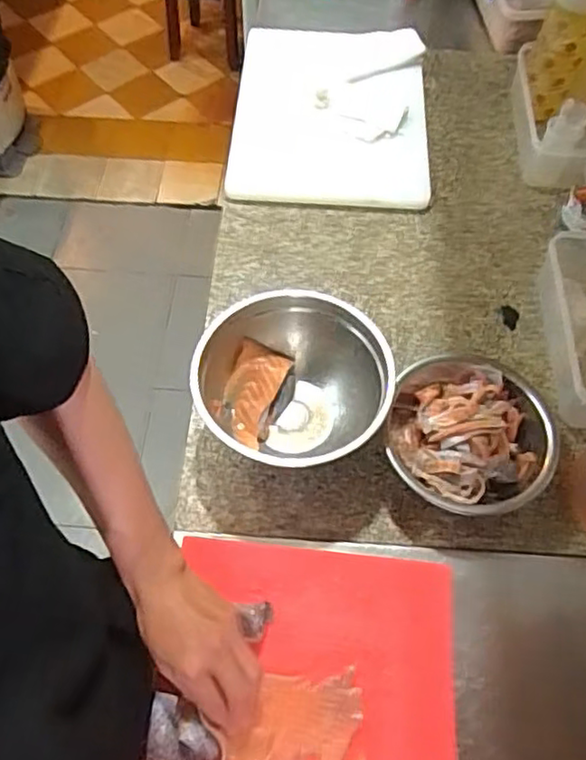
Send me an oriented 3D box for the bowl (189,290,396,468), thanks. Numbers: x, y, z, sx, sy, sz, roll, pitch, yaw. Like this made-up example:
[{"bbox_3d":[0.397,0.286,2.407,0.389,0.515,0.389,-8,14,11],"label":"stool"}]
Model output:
[{"bbox_3d":[0.001,0.015,0.720,0.204,0.112,0.197,1,60,-1],"label":"bowl"}]

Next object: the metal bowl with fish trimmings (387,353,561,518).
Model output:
[{"bbox_3d":[0.198,0.063,0.708,0.176,0.081,0.184,1,60,-1],"label":"metal bowl with fish trimmings"}]

